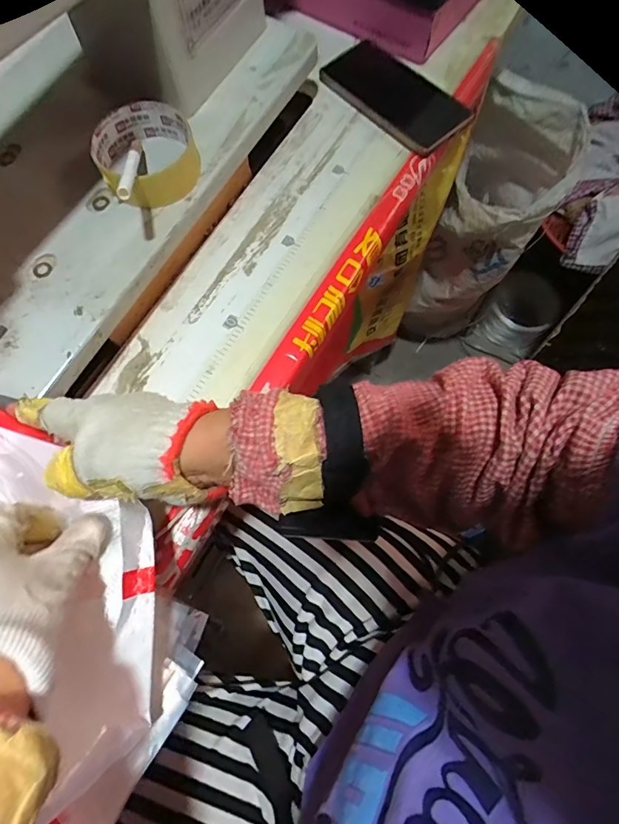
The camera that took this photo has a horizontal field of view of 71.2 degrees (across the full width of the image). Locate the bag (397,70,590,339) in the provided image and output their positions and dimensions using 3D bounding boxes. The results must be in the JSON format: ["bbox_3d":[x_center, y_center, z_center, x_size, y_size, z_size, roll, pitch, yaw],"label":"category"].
[{"bbox_3d":[0.317,-0.356,0.782,0.146,0.405,0.280,22,73,7],"label":"bag"}]

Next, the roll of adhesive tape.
[{"bbox_3d":[-0.134,-0.212,0.357,0.079,0.031,0.082,0,72,-1],"label":"roll of adhesive tape"}]

